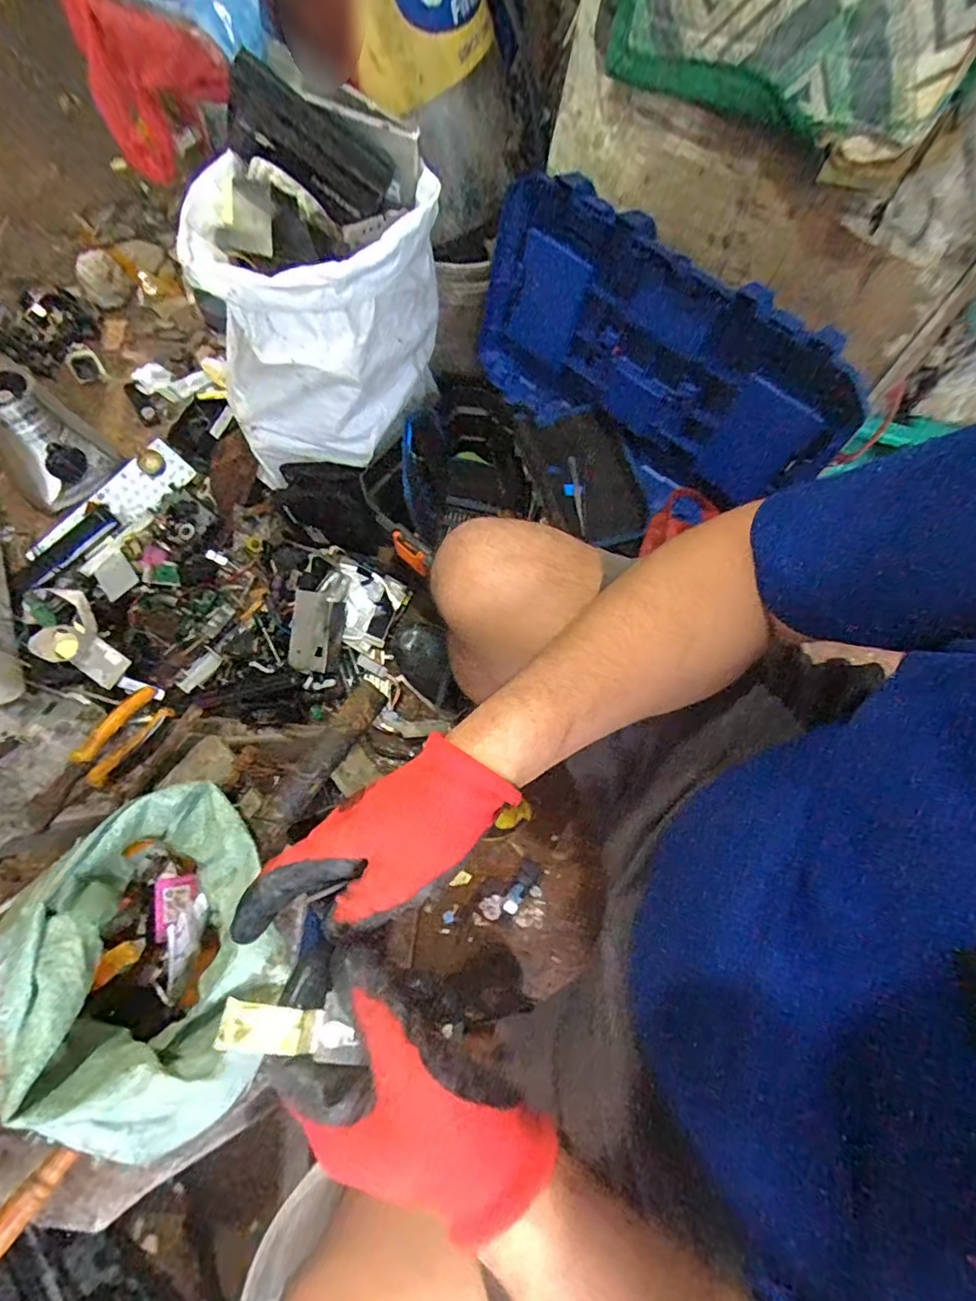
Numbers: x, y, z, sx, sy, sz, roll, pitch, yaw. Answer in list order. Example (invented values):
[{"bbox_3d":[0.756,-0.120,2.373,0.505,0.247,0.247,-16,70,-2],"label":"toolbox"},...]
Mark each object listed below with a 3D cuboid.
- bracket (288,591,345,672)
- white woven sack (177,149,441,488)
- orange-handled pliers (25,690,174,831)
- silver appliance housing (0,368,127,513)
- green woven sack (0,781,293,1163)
[{"bbox_3d":[-0.276,-0.028,0.898,0.077,0.033,0.121,15,94,9],"label":"bracket"},{"bbox_3d":[-0.209,-0.406,0.717,0.281,0.290,0.219,4,75,2],"label":"white woven sack"},{"bbox_3d":[-0.374,0.104,0.537,0.163,0.031,0.045,-43,78,-10],"label":"orange-handled pliers"},{"bbox_3d":[-0.754,-0.344,0.939,0.145,0.157,0.161,40,79,11],"label":"silver appliance housing"},{"bbox_3d":[-0.239,0.221,0.417,0.145,0.132,0.230,-28,76,-7],"label":"green woven sack"}]

